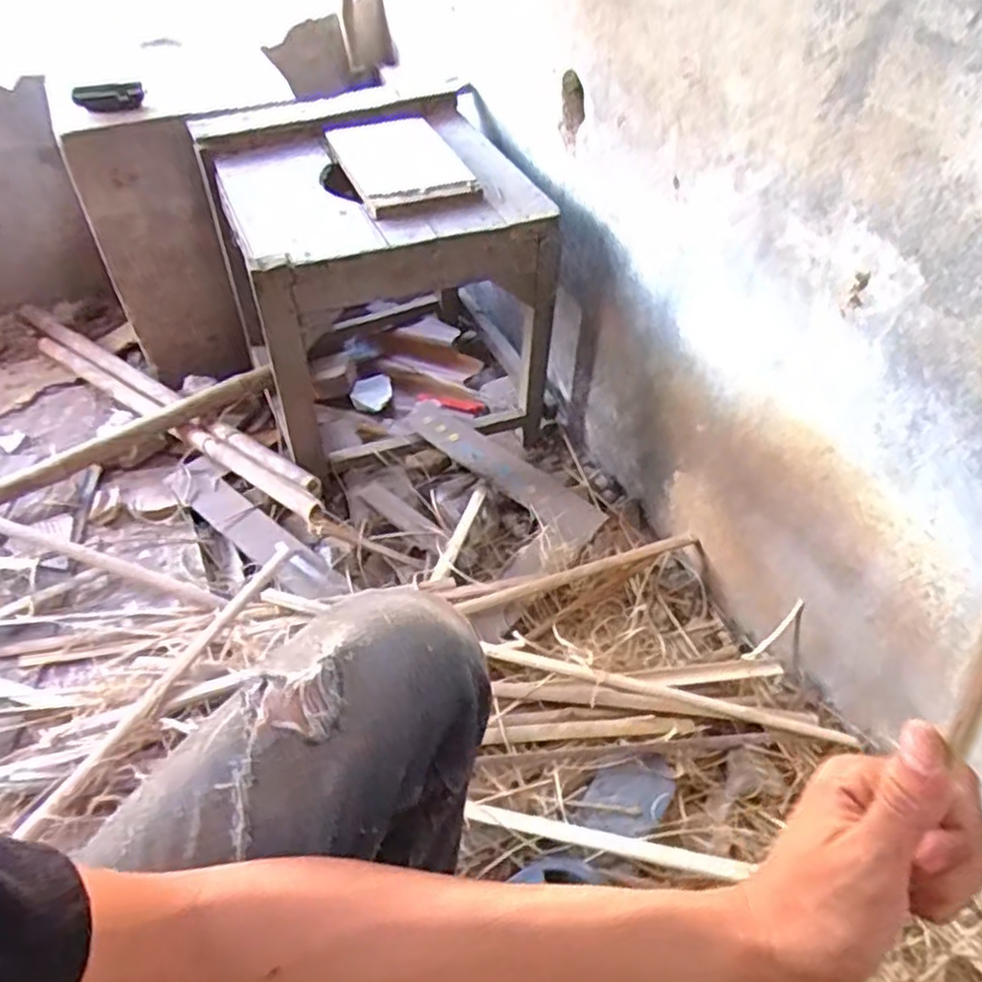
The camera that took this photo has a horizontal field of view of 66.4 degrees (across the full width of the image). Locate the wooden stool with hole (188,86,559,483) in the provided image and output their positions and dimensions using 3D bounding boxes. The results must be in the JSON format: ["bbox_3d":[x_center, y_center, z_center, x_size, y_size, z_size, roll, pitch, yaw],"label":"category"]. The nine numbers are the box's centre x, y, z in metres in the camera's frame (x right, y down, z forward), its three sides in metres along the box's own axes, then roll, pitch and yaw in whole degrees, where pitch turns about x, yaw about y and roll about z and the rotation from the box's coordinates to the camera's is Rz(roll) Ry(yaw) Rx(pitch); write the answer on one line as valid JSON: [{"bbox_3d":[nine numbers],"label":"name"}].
[{"bbox_3d":[-0.168,-0.328,1.241,0.455,0.461,0.437,-16,47,-13],"label":"wooden stool with hole"}]

